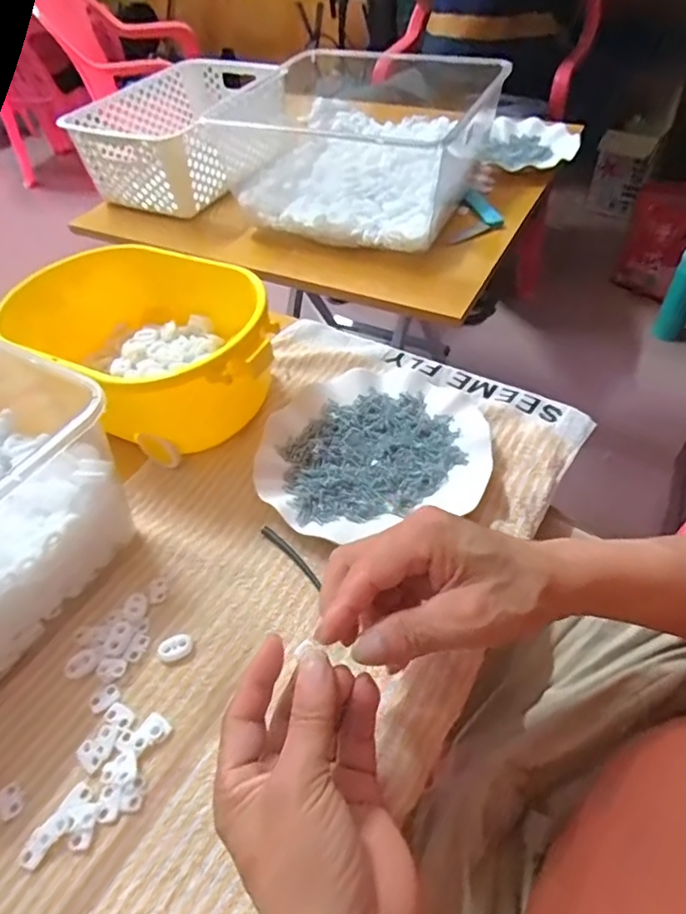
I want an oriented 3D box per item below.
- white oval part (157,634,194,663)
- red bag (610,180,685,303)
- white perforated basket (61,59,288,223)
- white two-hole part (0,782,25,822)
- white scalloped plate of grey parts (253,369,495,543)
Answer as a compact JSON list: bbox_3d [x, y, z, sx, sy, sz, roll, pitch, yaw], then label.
[{"bbox_3d":[-0.111,0.127,0.369,0.023,0.006,0.016,-21,50,-13],"label":"white oval part"},{"bbox_3d":[0.794,-0.517,1.350,0.208,0.223,0.142,20,53,21],"label":"red bag"},{"bbox_3d":[-0.229,-0.481,0.837,0.230,0.114,0.304,24,55,24],"label":"white perforated basket"},{"bbox_3d":[-0.190,0.196,0.318,0.013,0.004,0.019,-33,54,-22],"label":"white two-hole part"},{"bbox_3d":[0.024,-0.008,0.462,0.186,0.025,0.159,-15,49,-8],"label":"white scalloped plate of grey parts"}]

